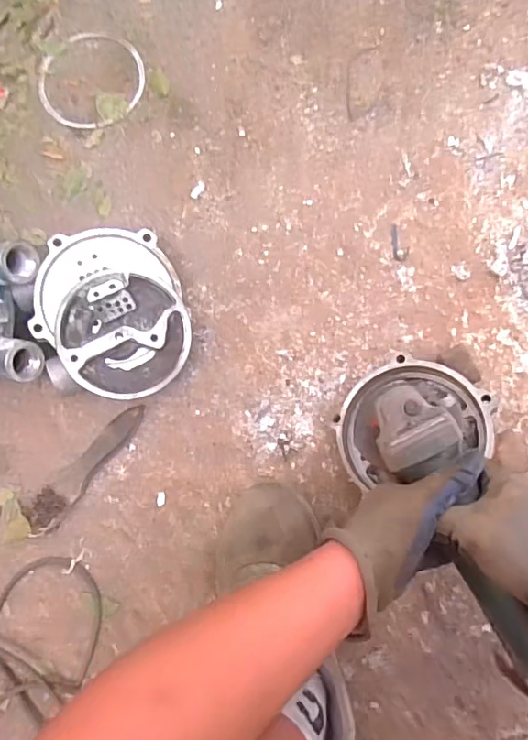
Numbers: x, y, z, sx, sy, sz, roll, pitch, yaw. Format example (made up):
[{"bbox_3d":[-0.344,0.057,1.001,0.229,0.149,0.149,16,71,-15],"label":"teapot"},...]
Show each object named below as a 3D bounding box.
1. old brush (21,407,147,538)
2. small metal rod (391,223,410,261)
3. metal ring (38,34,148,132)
[{"bbox_3d":[-0.215,0.111,0.640,0.045,0.027,0.179,39,81,7],"label":"old brush"},{"bbox_3d":[0.176,-0.165,0.692,0.020,0.004,0.050,-2,79,-1],"label":"small metal rod"},{"bbox_3d":[-0.237,-0.402,0.736,0.144,0.006,0.154,0,82,2],"label":"metal ring"}]

